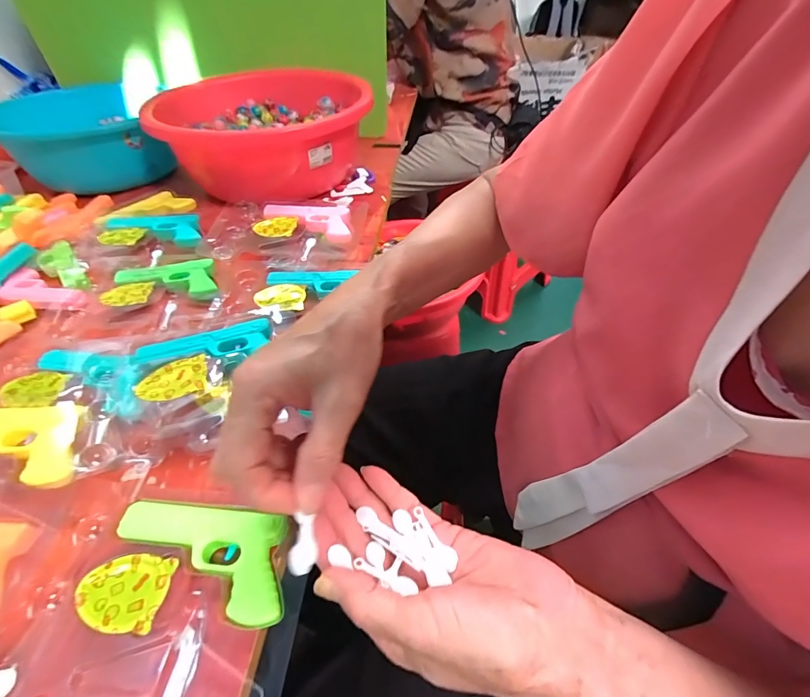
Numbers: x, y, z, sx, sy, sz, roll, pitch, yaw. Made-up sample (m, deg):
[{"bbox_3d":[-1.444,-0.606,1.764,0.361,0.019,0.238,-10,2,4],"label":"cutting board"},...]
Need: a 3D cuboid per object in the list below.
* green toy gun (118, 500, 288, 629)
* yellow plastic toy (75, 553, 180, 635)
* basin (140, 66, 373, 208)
[{"bbox_3d":[-0.128,0.130,0.248,0.119,0.013,0.058,7,48,8],"label":"green toy gun"},{"bbox_3d":[-0.165,0.145,0.234,0.050,0.011,0.039,4,47,6],"label":"yellow plastic toy"},{"bbox_3d":[-0.206,-0.327,0.607,0.291,0.117,0.325,-16,49,-13],"label":"basin"}]

